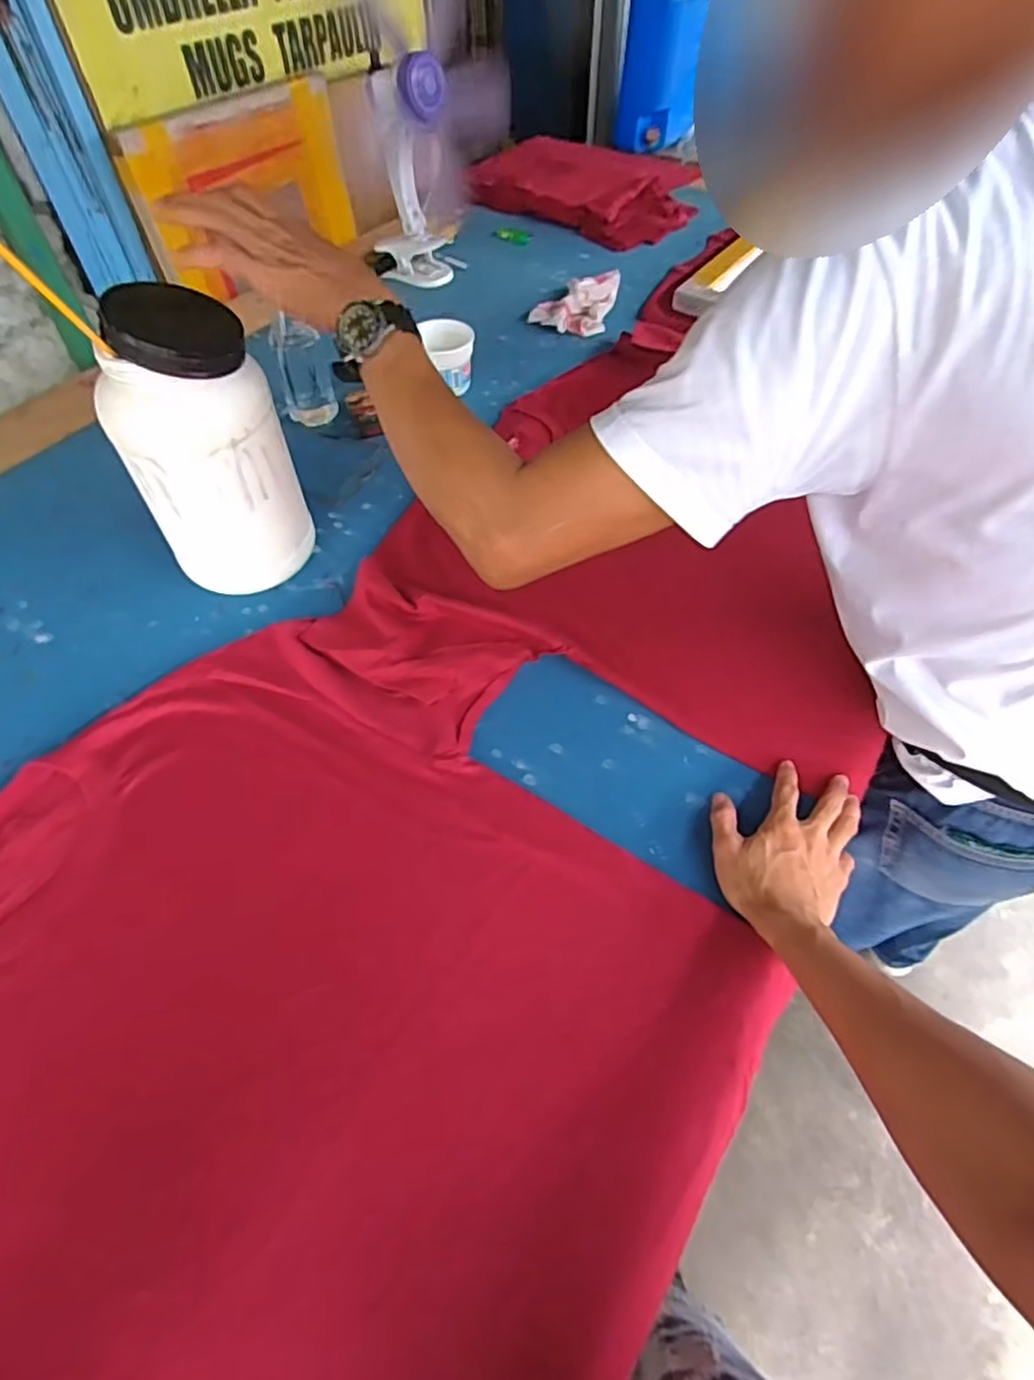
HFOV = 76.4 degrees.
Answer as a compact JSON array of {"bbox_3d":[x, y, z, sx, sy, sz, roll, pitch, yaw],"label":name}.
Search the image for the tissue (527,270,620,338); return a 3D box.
[{"bbox_3d":[0.101,-0.662,1.110,0.121,0.031,0.183,12,56,10],"label":"tissue"}]

